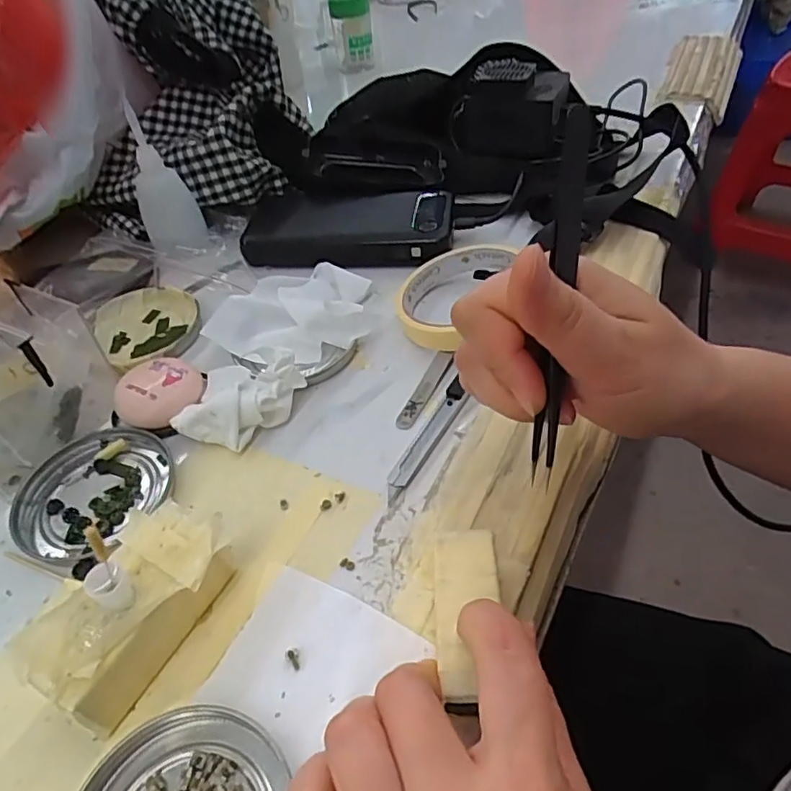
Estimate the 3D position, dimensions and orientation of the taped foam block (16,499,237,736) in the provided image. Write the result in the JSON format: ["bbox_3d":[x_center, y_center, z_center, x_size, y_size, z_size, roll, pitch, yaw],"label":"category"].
[{"bbox_3d":[-0.106,0.085,0.238,0.050,0.043,0.085,22,52,27],"label":"taped foam block"}]

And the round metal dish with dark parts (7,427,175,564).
[{"bbox_3d":[-0.161,0.049,0.304,0.073,0.007,0.076,-4,45,4],"label":"round metal dish with dark parts"}]

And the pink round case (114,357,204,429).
[{"bbox_3d":[-0.135,0.000,0.335,0.047,0.022,0.043,-4,45,4],"label":"pink round case"}]

